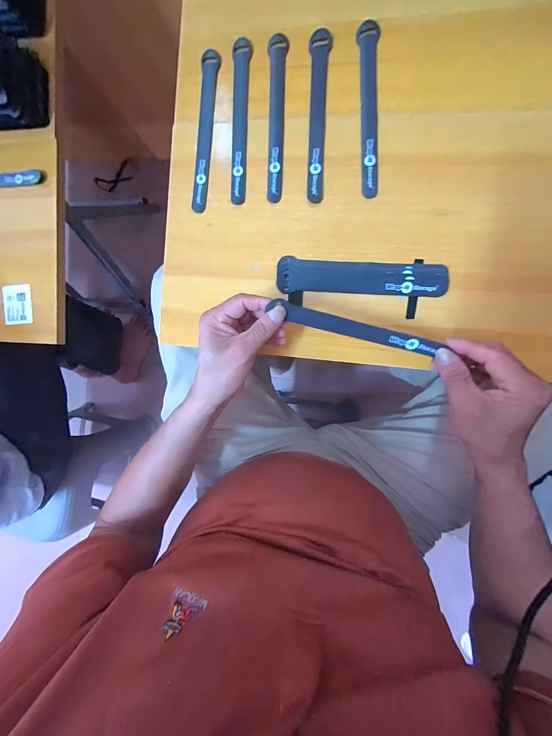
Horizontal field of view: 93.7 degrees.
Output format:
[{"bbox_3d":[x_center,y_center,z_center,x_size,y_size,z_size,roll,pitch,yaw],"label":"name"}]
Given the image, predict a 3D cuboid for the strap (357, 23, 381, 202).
[{"bbox_3d":[0.111,-0.307,0.311,0.024,0.006,0.194,0,92,10],"label":"strap"}]

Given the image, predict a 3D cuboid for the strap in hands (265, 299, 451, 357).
[{"bbox_3d":[0.081,-0.042,0.277,0.179,0.014,0.017,16,95,2],"label":"strap in hands"}]

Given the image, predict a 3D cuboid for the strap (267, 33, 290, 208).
[{"bbox_3d":[0.001,-0.316,0.328,0.023,0.006,0.197,1,92,10],"label":"strap"}]

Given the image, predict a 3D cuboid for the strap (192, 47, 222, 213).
[{"bbox_3d":[-0.094,-0.313,0.345,0.022,0.005,0.199,5,93,-1],"label":"strap"}]

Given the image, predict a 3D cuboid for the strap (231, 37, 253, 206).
[{"bbox_3d":[-0.046,-0.318,0.337,0.023,0.005,0.198,2,93,9],"label":"strap"}]

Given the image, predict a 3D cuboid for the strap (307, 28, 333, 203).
[{"bbox_3d":[0.052,-0.309,0.320,0.022,0.006,0.197,3,93,9],"label":"strap"}]

